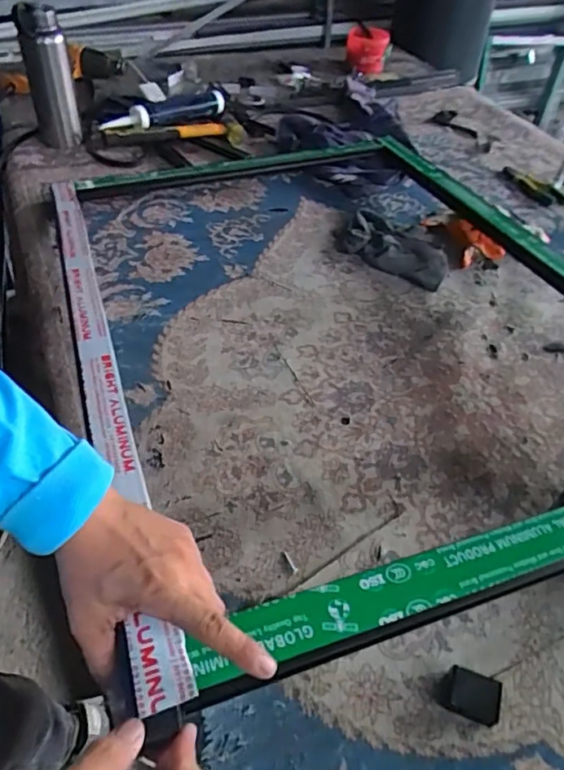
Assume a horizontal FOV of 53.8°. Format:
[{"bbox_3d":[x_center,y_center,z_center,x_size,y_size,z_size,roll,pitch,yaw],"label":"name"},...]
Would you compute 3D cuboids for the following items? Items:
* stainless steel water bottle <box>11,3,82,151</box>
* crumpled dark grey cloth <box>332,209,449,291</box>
[{"bbox_3d":[-0.456,-0.600,1.088,0.086,0.241,0.067,-11,49,-13],"label":"stainless steel water bottle"},{"bbox_3d":[0.192,-0.240,0.961,0.216,0.025,0.129,34,51,25],"label":"crumpled dark grey cloth"}]

